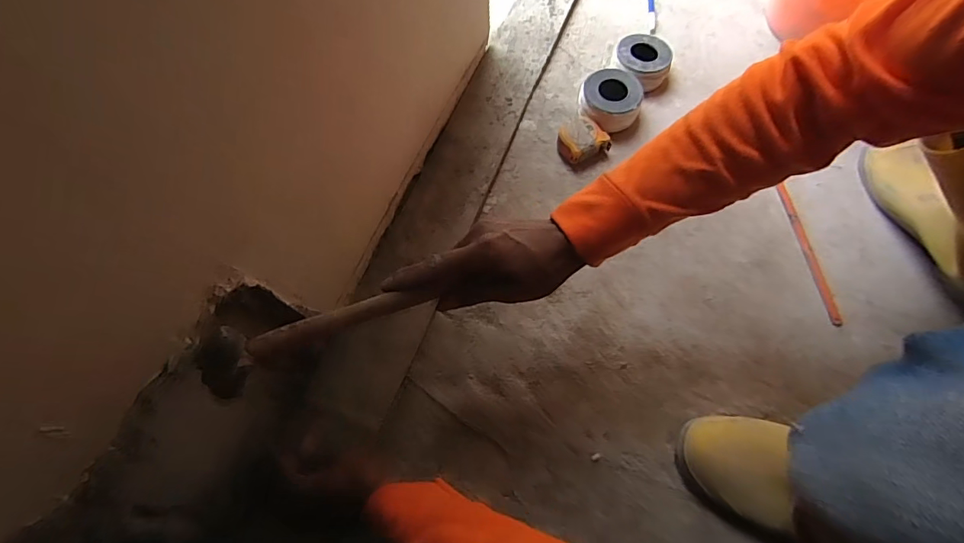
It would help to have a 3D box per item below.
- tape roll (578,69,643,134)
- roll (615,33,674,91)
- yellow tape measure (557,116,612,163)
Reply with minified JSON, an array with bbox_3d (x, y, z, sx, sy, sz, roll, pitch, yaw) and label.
[{"bbox_3d":[0.191,-0.253,0.704,0.088,0.052,0.091,-1,67,2],"label":"tape roll"},{"bbox_3d":[0.248,-0.326,0.733,0.082,0.047,0.081,-1,67,2],"label":"roll"},{"bbox_3d":[0.145,-0.190,0.688,0.068,0.042,0.058,-34,70,-12],"label":"yellow tape measure"}]

